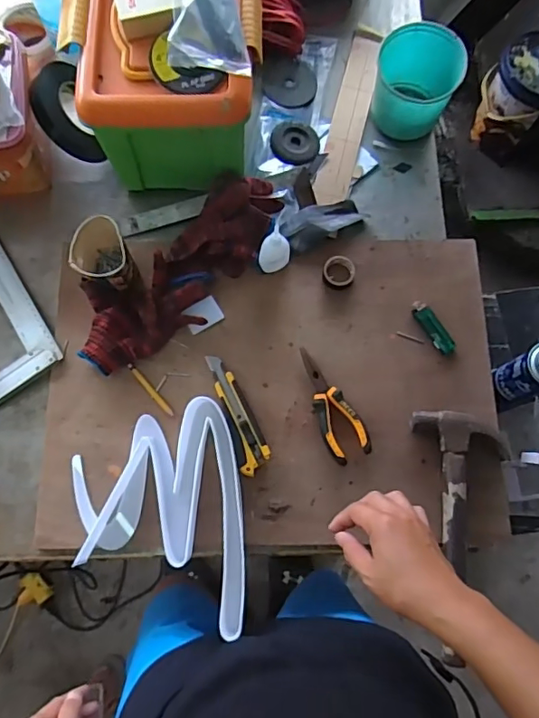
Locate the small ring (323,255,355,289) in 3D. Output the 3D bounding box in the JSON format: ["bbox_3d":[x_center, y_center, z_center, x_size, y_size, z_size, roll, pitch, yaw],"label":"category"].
[{"bbox_3d":[0.098,-0.123,0.736,0.044,0.015,0.048,8,77,2],"label":"small ring"}]

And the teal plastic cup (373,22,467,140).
[{"bbox_3d":[0.214,-0.403,0.784,0.118,0.107,0.134,19,77,4],"label":"teal plastic cup"}]

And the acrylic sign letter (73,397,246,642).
[{"bbox_3d":[-0.134,0.200,0.649,0.208,0.039,0.276,-10,77,-3],"label":"acrylic sign letter"}]

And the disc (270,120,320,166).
[{"bbox_3d":[0.040,-0.335,0.813,0.073,0.010,0.074,0,76,0],"label":"disc"}]

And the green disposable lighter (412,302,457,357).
[{"bbox_3d":[0.226,-0.044,0.726,0.028,0.008,0.083,-30,78,-7],"label":"green disposable lighter"}]

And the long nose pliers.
[{"bbox_3d":[0.079,0.058,0.694,0.057,0.021,0.156,-25,78,-6],"label":"long nose pliers"}]

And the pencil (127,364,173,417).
[{"bbox_3d":[-0.159,0.042,0.701,0.010,0.004,0.091,-42,80,-9],"label":"pencil"}]

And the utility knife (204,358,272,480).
[{"bbox_3d":[-0.040,0.070,0.693,0.040,0.020,0.161,-17,77,-4],"label":"utility knife"}]

